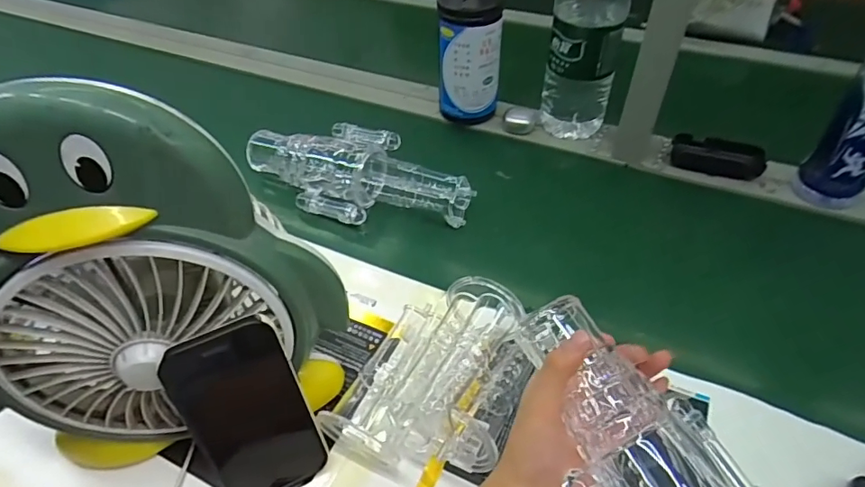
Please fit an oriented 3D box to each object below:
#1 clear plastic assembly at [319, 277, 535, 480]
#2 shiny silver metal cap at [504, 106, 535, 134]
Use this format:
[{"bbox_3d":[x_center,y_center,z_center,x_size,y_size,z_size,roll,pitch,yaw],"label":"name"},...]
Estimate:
[{"bbox_3d":[0.006,0.106,0.415,0.128,0.082,0.158,20,51,19],"label":"clear plastic assembly"},{"bbox_3d":[0.126,-0.181,0.732,0.043,0.024,0.032,8,48,10],"label":"shiny silver metal cap"}]

